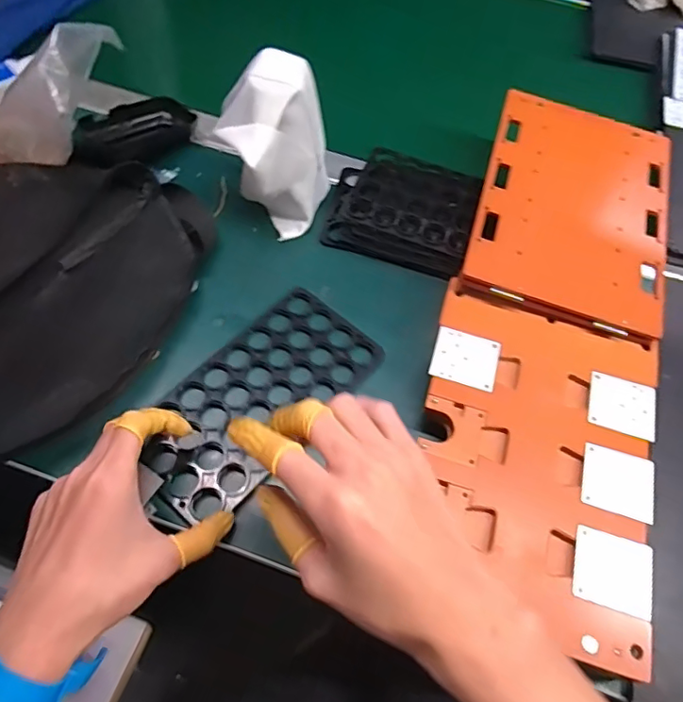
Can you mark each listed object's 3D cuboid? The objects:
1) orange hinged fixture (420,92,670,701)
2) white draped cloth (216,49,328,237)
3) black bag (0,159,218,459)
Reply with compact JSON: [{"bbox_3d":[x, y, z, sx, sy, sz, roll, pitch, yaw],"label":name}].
[{"bbox_3d":[0.170,-0.024,0.436,0.164,0.056,0.457,17,62,5],"label":"orange hinged fixture"},{"bbox_3d":[-0.057,-0.173,0.467,0.092,0.116,0.094,-2,62,-5],"label":"white draped cloth"},{"bbox_3d":[-0.262,-0.046,0.419,0.248,0.067,0.292,16,62,5],"label":"black bag"}]

